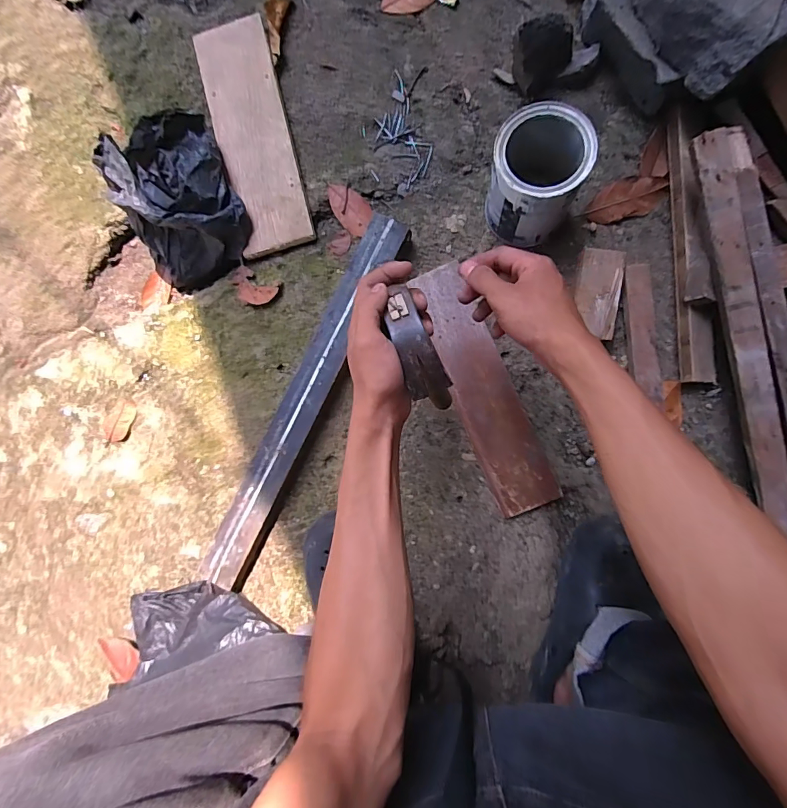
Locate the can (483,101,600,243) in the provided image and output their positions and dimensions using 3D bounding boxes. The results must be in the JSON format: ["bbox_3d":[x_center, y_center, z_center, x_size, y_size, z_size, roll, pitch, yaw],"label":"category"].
[{"bbox_3d":[0.175,-0.279,0.538,0.103,0.134,0.112,0,89,7],"label":"can"}]

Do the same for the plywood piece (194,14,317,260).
[{"bbox_3d":[-0.211,-0.402,0.643,0.110,0.029,0.347,-14,85,5],"label":"plywood piece"}]

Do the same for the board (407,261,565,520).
[{"bbox_3d":[0.123,-0.025,0.589,0.087,0.017,0.348,-22,85,5],"label":"board"}]

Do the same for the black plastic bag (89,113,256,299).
[{"bbox_3d":[-0.327,-0.303,0.626,0.187,0.127,0.224,-25,85,4],"label":"black plastic bag"}]

